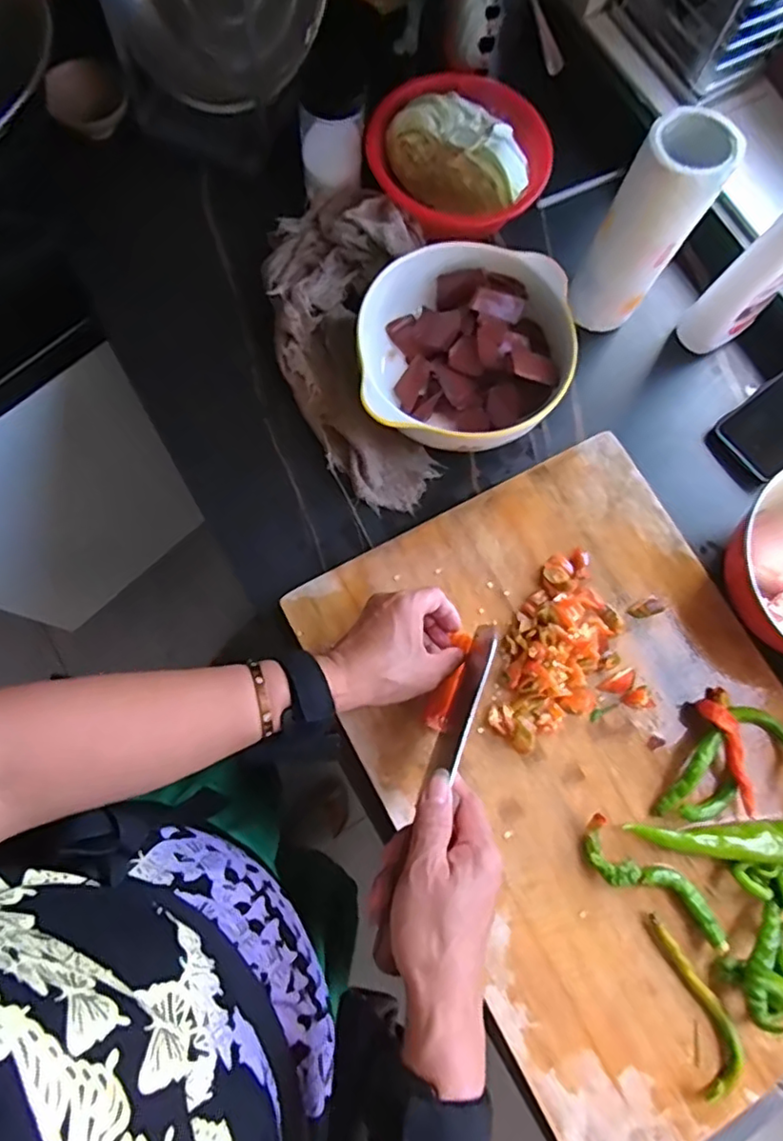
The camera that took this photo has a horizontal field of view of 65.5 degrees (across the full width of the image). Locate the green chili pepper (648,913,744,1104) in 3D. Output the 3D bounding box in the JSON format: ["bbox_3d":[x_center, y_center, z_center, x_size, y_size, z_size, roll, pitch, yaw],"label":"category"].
[{"bbox_3d":[0.228,0.318,0.450,0.037,0.010,0.124,-13,79,-4],"label":"green chili pepper"}]

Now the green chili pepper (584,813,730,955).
[{"bbox_3d":[0.199,0.238,0.462,0.127,0.018,0.035,35,80,6],"label":"green chili pepper"}]

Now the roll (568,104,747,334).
[{"bbox_3d":[0.213,-0.284,0.515,0.065,0.170,0.073,39,78,5],"label":"roll"}]

